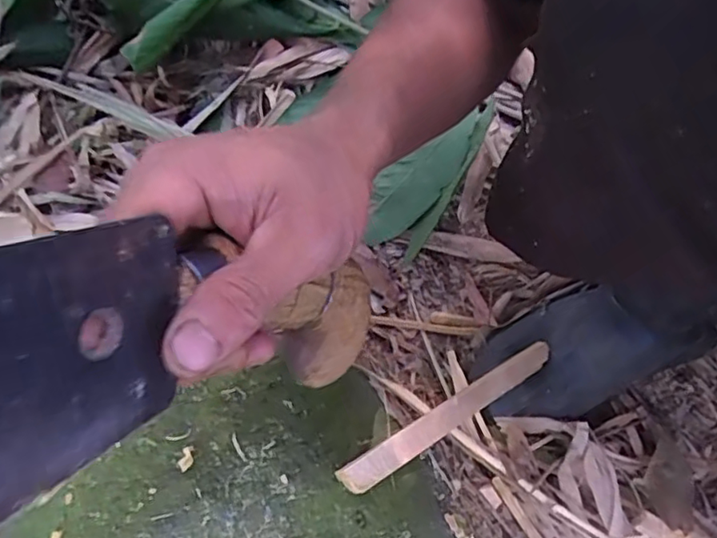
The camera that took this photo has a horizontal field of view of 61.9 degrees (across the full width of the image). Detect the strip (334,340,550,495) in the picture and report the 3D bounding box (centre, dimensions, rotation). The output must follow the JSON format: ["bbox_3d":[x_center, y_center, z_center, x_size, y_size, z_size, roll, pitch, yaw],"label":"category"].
[{"bbox_3d":[0.080,0.107,0.463,0.241,0.006,0.021,-20,83,-39],"label":"strip"}]

